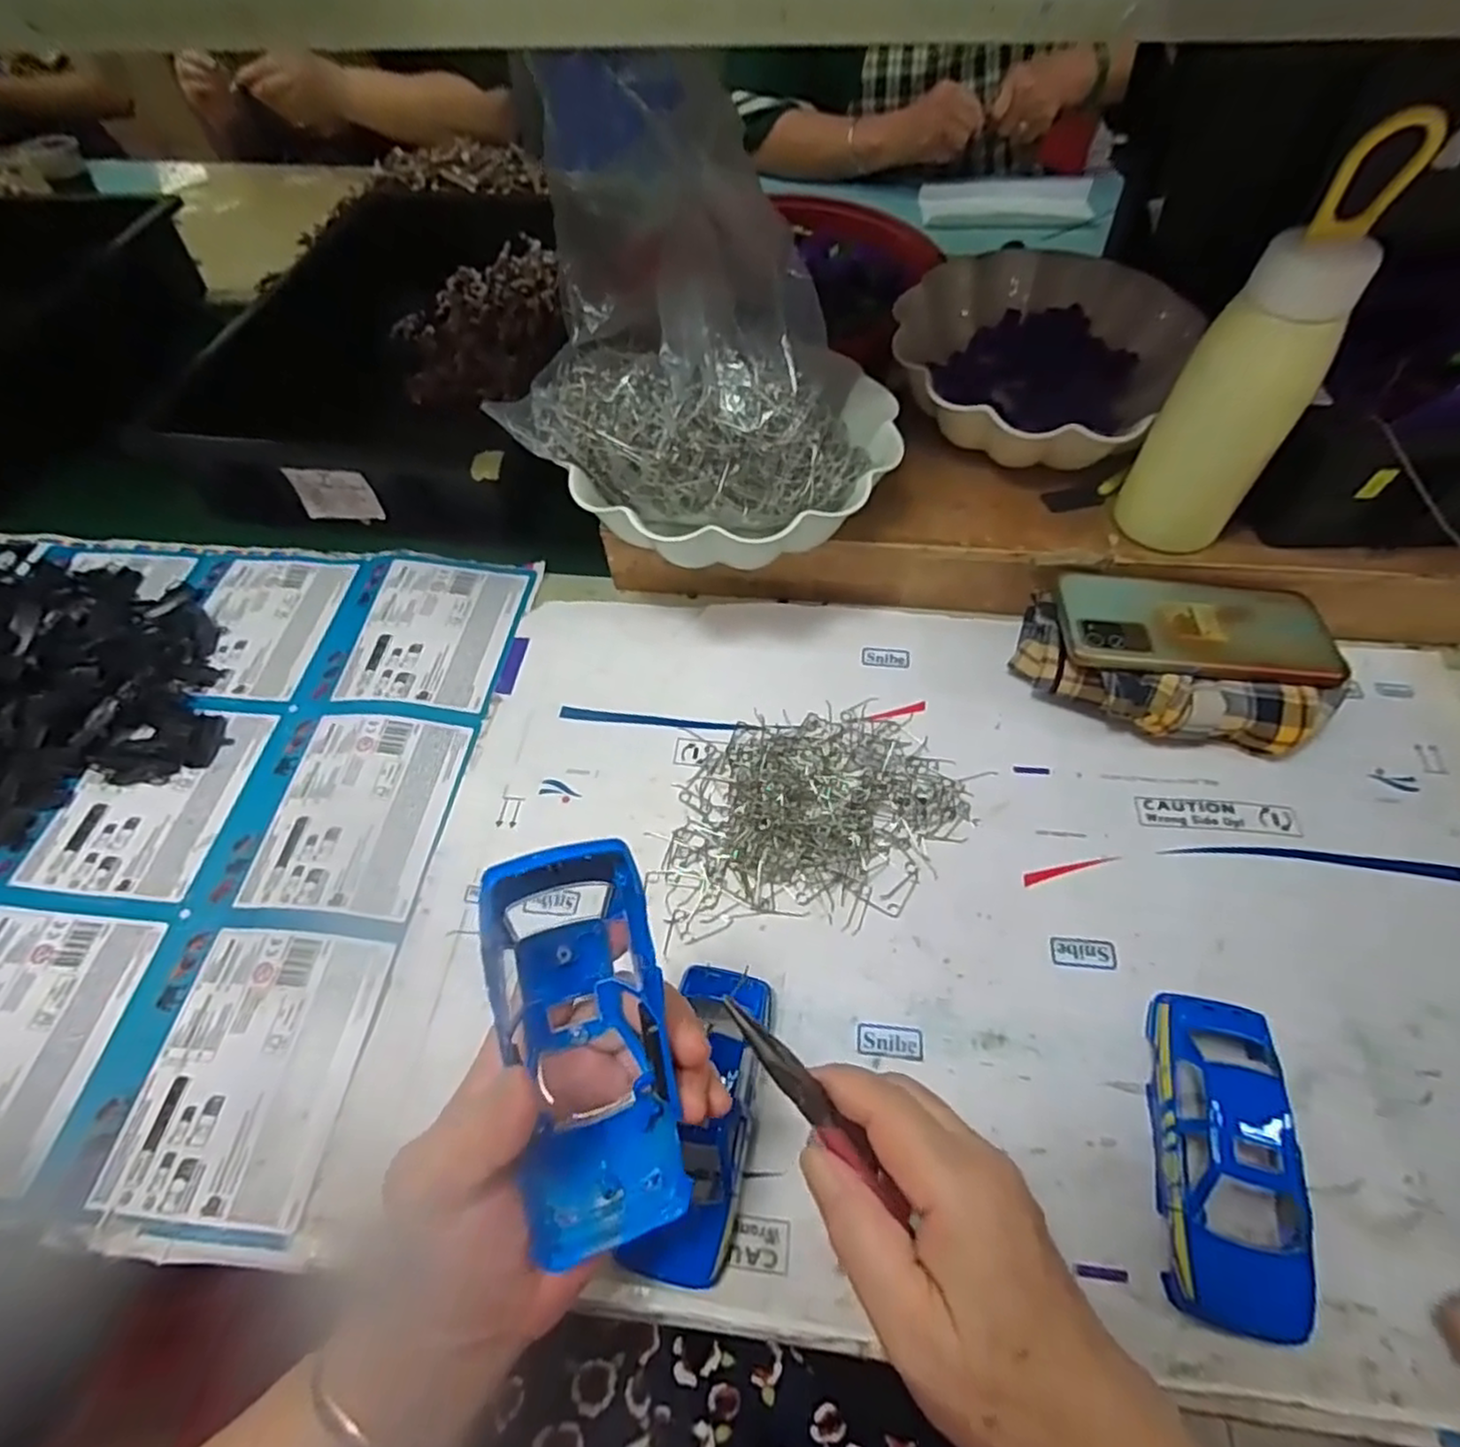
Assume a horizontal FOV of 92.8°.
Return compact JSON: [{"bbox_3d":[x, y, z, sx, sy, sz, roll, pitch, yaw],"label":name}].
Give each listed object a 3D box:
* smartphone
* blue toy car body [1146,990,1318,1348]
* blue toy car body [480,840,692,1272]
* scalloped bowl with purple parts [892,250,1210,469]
[{"bbox_3d":[0.291,-0.062,0.435,0.163,0.011,0.073,6,60,4],"label":"smartphone"},{"bbox_3d":[0.222,0.192,0.312,0.049,0.040,0.127,9,59,6],"label":"blue toy car body"},{"bbox_3d":[-0.049,0.106,0.237,0.054,0.044,0.137,-9,95,-5],"label":"blue toy car body"},{"bbox_3d":[0.225,-0.273,0.527,0.195,0.068,0.212,-1,56,1],"label":"scalloped bowl with purple parts"}]

